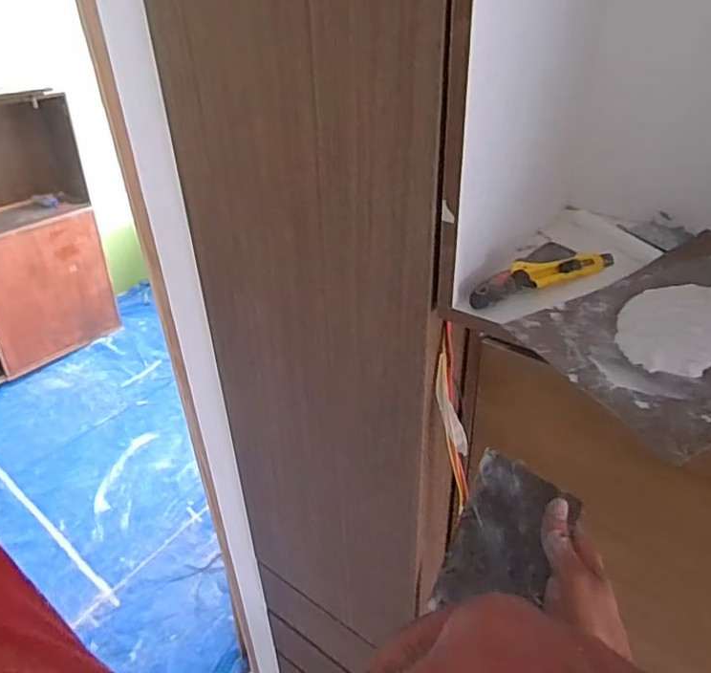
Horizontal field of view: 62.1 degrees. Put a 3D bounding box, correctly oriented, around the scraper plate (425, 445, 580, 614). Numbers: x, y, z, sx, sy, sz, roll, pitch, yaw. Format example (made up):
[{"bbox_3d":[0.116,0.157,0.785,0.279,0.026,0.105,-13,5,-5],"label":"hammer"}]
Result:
[{"bbox_3d":[0.126,0.175,0.502,0.090,0.009,0.136,13,71,43],"label":"scraper plate"}]

